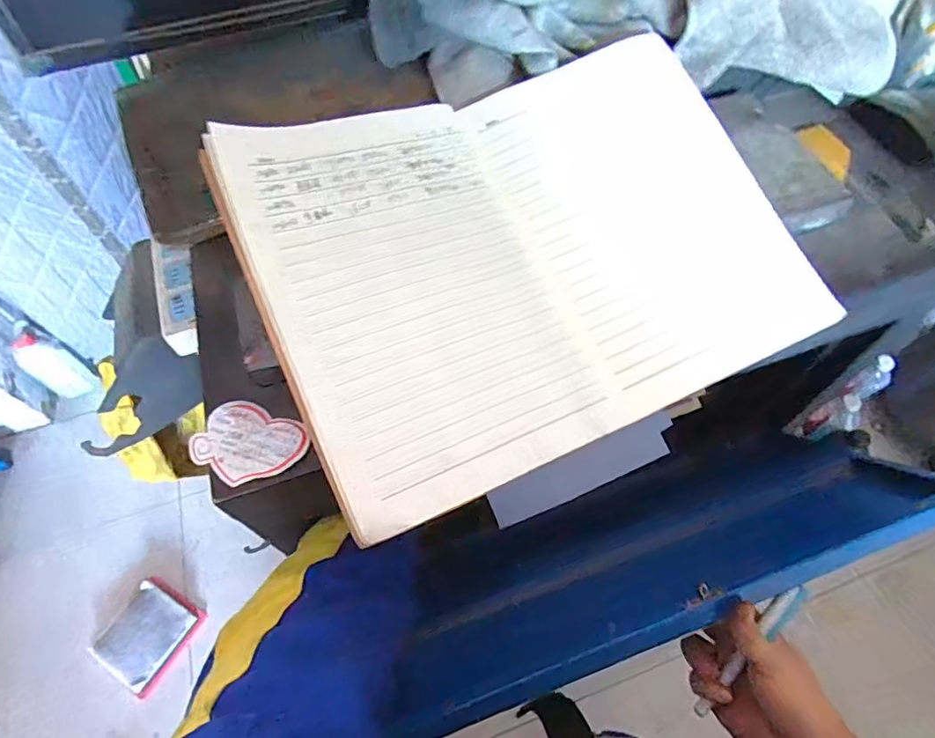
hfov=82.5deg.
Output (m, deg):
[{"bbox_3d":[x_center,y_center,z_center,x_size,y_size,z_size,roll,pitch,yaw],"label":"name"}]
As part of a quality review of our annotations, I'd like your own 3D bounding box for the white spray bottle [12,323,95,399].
[{"bbox_3d":[-1.177,-0.010,1.512,0.081,0.265,0.102,24,62,16],"label":"white spray bottle"}]

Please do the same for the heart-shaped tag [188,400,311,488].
[{"bbox_3d":[-0.135,0.046,0.328,0.067,0.004,0.048,23,65,14],"label":"heart-shaped tag"}]

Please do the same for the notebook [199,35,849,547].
[{"bbox_3d":[0.046,-0.079,0.347,0.345,0.026,0.249,-22,80,-18],"label":"notebook"}]

